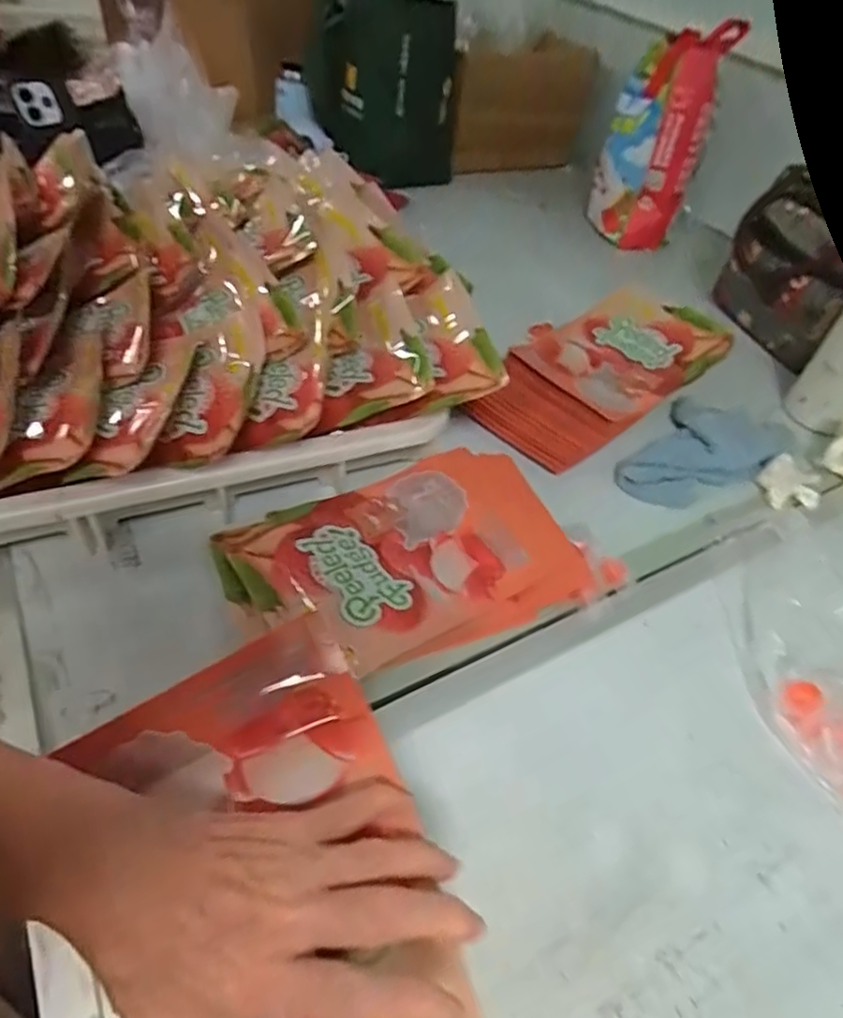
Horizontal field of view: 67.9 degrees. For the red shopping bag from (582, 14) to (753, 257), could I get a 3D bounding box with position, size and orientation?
[{"bbox_3d":[0.350,-0.553,0.945,0.139,0.266,0.122,20,48,10],"label":"red shopping bag"}]

